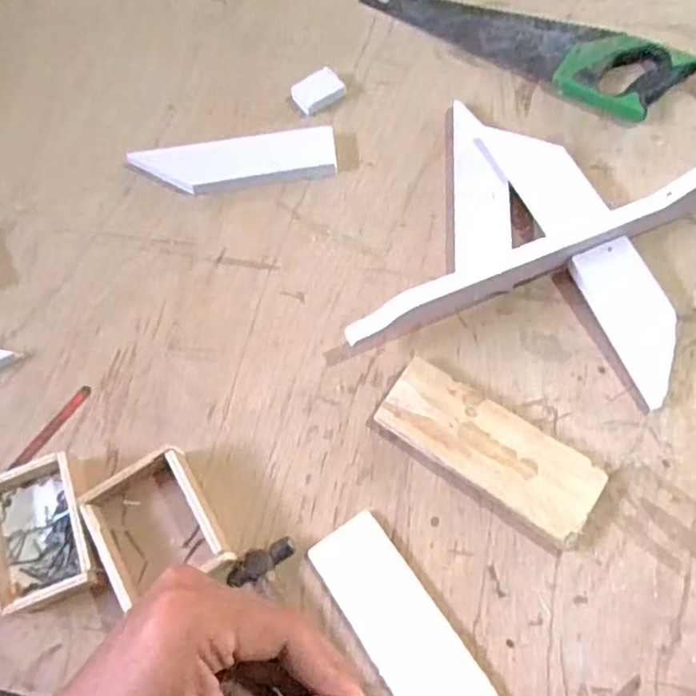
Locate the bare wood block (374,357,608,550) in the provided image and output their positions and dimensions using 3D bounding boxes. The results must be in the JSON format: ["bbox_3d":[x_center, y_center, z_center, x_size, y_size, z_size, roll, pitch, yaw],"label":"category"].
[{"bbox_3d":[0.142,0.101,0.633,0.223,0.021,0.087,34,75,13],"label":"bare wood block"}]

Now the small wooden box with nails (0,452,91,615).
[{"bbox_3d":[-0.305,0.178,0.613,0.097,0.048,0.129,-23,71,-6],"label":"small wooden box with nails"}]

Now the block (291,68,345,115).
[{"bbox_3d":[-0.040,-0.334,0.811,0.068,0.016,0.042,-30,72,-8],"label":"block"}]

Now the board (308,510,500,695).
[{"bbox_3d":[0.056,0.269,0.574,0.076,0.017,0.234,-34,73,-10],"label":"board"}]

